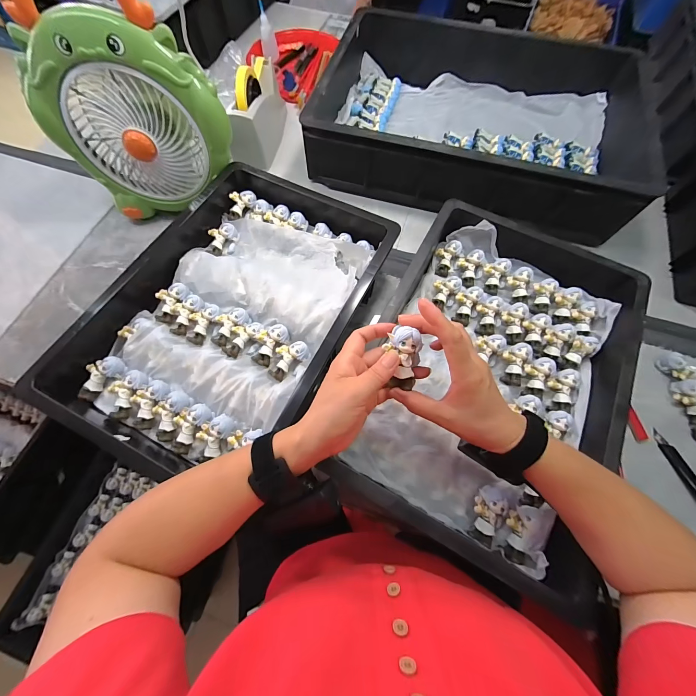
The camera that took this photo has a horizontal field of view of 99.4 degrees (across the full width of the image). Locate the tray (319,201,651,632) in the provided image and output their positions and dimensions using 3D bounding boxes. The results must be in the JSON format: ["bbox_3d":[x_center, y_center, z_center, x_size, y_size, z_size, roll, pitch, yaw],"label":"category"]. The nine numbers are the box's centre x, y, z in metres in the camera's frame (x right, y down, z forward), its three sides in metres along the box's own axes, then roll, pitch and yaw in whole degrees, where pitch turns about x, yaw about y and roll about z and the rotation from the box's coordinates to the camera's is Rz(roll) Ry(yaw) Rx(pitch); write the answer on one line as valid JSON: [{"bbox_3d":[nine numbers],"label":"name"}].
[{"bbox_3d":[0.196,0.019,0.400,0.294,0.079,0.455,26,70,9],"label":"tray"}]

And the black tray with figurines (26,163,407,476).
[{"bbox_3d":[-0.167,-0.071,0.437,0.350,0.064,0.467,25,70,9],"label":"black tray with figurines"}]

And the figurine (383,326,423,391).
[{"bbox_3d":[0.056,0.010,0.295,0.036,0.022,0.061,-4,109,-2],"label":"figurine"}]

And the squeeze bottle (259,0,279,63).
[{"bbox_3d":[-0.196,-0.767,0.721,0.038,0.088,0.054,-5,68,-3],"label":"squeeze bottle"}]

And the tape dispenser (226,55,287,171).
[{"bbox_3d":[-0.181,-0.500,0.606,0.076,0.120,0.229,11,68,4],"label":"tape dispenser"}]

